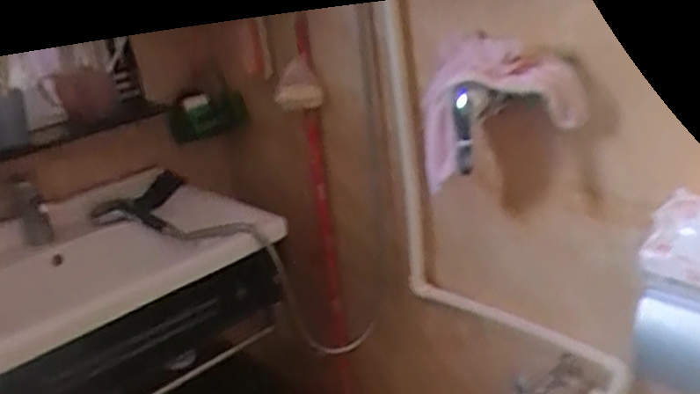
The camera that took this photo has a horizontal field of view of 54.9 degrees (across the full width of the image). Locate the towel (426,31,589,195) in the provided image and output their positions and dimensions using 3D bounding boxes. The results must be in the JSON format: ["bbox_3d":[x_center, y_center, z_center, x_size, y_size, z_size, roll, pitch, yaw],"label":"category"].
[{"bbox_3d":[0.190,-0.117,0.857,0.191,0.188,0.076,0,28,10],"label":"towel"}]

